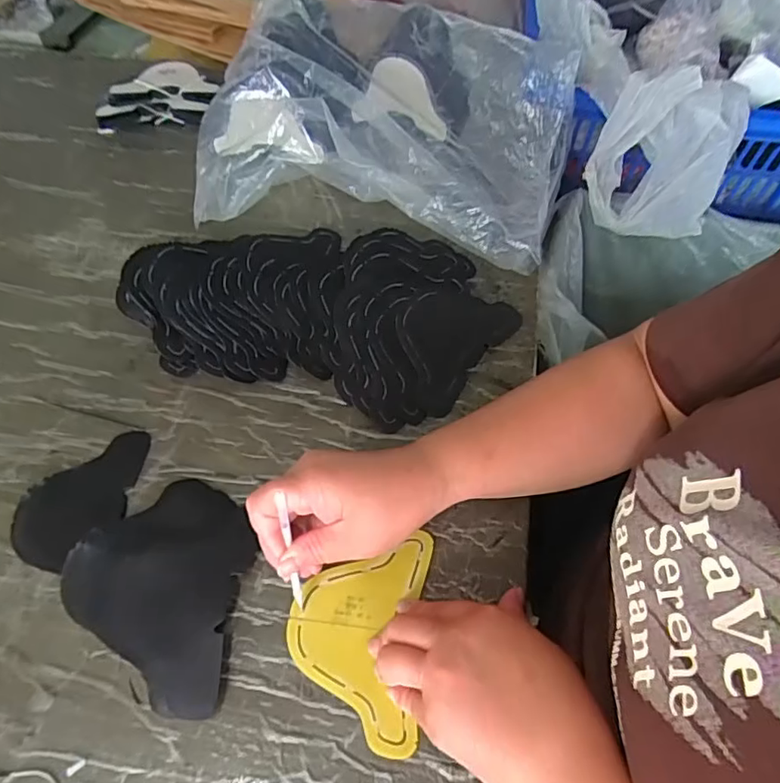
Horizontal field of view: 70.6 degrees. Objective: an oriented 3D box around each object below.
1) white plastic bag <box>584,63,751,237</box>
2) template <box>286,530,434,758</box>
[{"bbox_3d":[0.328,-0.286,0.662,0.144,0.055,0.196,23,103,15],"label":"white plastic bag"},{"bbox_3d":[-0.022,0.161,0.375,0.090,0.004,0.133,6,59,4],"label":"template"}]

